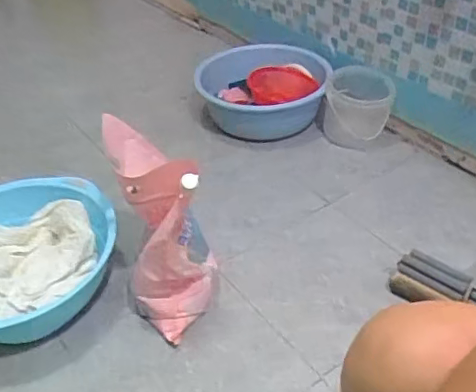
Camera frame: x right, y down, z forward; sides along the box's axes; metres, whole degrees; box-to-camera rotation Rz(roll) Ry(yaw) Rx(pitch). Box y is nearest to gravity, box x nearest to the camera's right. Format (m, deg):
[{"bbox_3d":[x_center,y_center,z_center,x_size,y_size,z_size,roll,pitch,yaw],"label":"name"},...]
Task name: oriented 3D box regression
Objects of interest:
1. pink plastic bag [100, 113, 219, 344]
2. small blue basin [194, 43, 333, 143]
[{"bbox_3d":[-0.118,0.058,0.928,0.146,0.310,0.215,-9,39,-8],"label":"pink plastic bag"},{"bbox_3d":[0.082,-0.272,1.453,0.336,0.132,0.319,-1,39,1],"label":"small blue basin"}]

